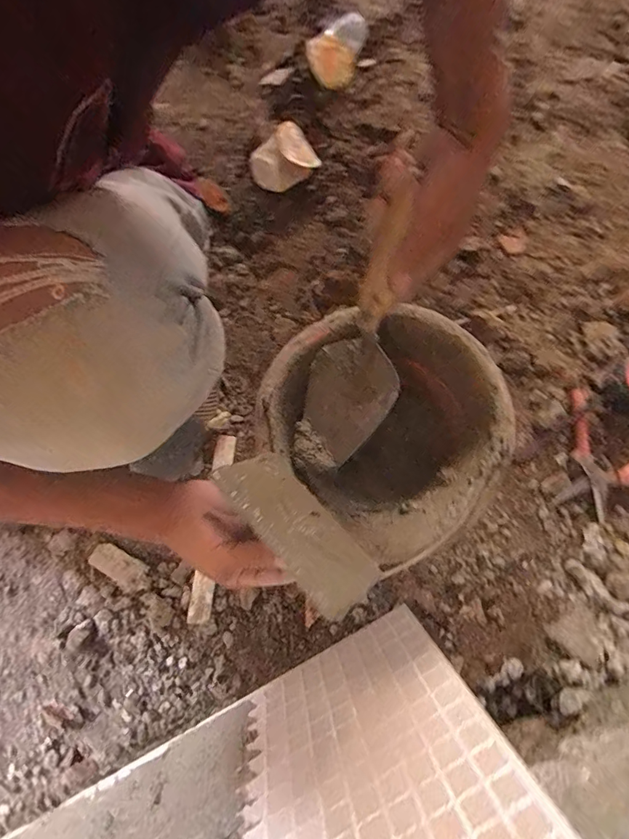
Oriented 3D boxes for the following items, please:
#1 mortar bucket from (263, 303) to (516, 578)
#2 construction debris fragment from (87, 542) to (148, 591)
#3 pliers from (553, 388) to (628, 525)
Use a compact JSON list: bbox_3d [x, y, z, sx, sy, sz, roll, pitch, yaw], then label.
[{"bbox_3d":[0.075,0.006,0.506,0.225,0.176,0.238,0,80,0],"label":"mortar bucket"},{"bbox_3d":[-0.250,0.184,0.556,0.071,0.006,0.038,32,81,6],"label":"construction debris fragment"},{"bbox_3d":[0.380,0.057,0.570,0.148,0.019,0.142,26,81,5],"label":"pliers"}]

